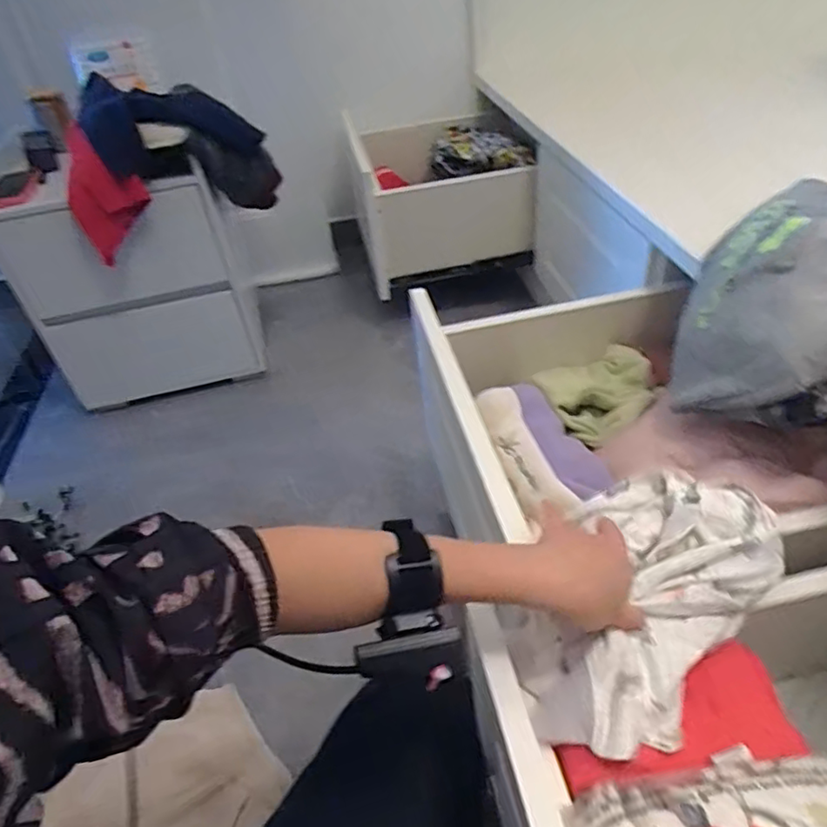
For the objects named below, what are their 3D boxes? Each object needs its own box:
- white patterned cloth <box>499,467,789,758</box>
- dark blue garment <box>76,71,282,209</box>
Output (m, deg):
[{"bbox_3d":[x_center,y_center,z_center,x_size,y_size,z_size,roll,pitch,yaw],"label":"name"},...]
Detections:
[{"bbox_3d":[0.178,0.141,0.496,0.160,0.082,0.242,31,54,34],"label":"white patterned cloth"},{"bbox_3d":[-0.457,-0.486,1.136,0.336,0.220,0.204,8,45,16],"label":"dark blue garment"}]

